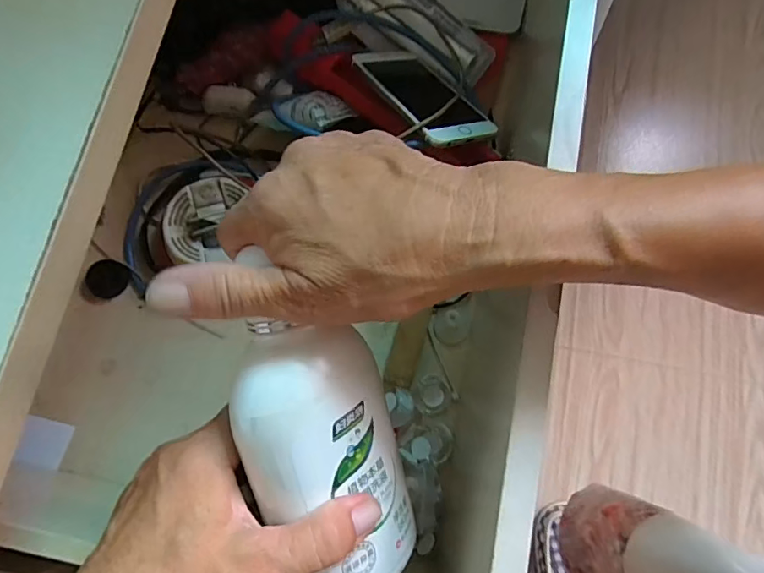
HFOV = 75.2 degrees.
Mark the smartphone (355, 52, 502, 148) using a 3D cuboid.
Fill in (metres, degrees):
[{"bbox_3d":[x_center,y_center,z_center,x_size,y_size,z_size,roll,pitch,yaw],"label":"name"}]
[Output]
[{"bbox_3d":[0.035,-0.158,0.408,0.070,0.011,0.133,-16,54,-29],"label":"smartphone"}]

